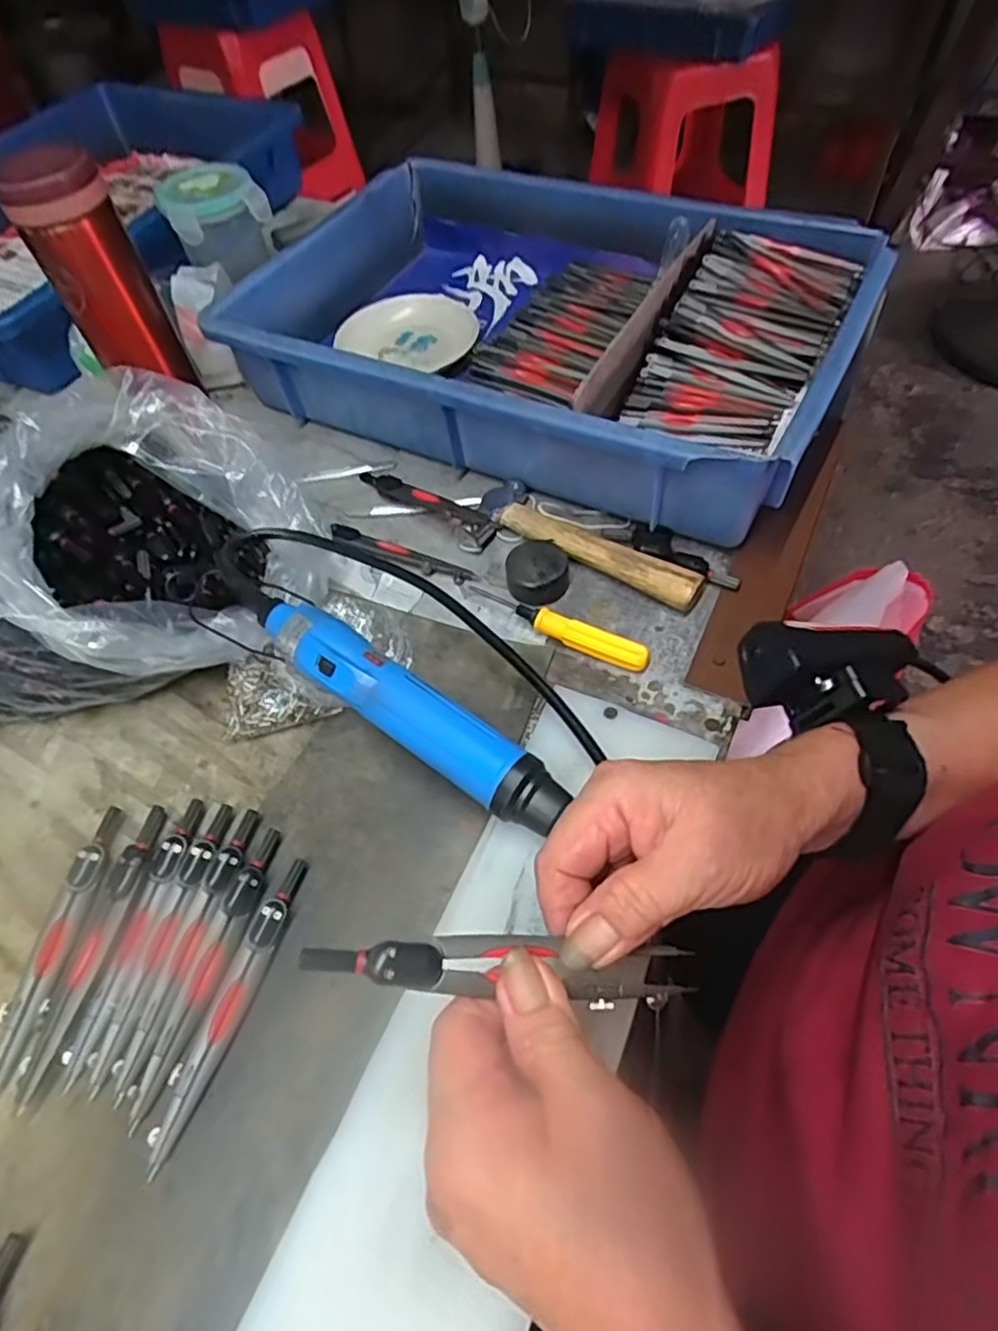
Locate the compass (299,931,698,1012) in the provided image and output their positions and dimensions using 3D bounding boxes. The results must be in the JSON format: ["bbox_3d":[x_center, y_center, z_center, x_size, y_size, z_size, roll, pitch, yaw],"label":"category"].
[{"bbox_3d":[0.004,0.098,0.225,0.129,0.006,0.020,10,55,-11],"label":"compass"}]

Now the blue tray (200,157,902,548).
[{"bbox_3d":[0.033,-0.267,0.526,0.432,0.082,0.298,23,61,19],"label":"blue tray"}]

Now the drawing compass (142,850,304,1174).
[{"bbox_3d":[-0.120,0.150,0.308,0.015,0.012,0.129,17,59,15],"label":"drawing compass"}]

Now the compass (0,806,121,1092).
[{"bbox_3d":[-0.214,0.132,0.330,0.021,0.013,0.129,4,57,8],"label":"compass"}]

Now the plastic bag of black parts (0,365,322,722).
[{"bbox_3d":[-0.238,-0.072,0.404,0.230,0.116,0.186,-1,56,4],"label":"plastic bag of black parts"}]

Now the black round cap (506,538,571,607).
[{"bbox_3d":[0.024,-0.060,0.428,0.038,0.019,0.044,-5,56,2],"label":"black round cap"}]

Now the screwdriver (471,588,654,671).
[{"bbox_3d":[0.034,-0.025,0.409,0.116,0.015,0.013,26,62,20],"label":"screwdriver"}]

